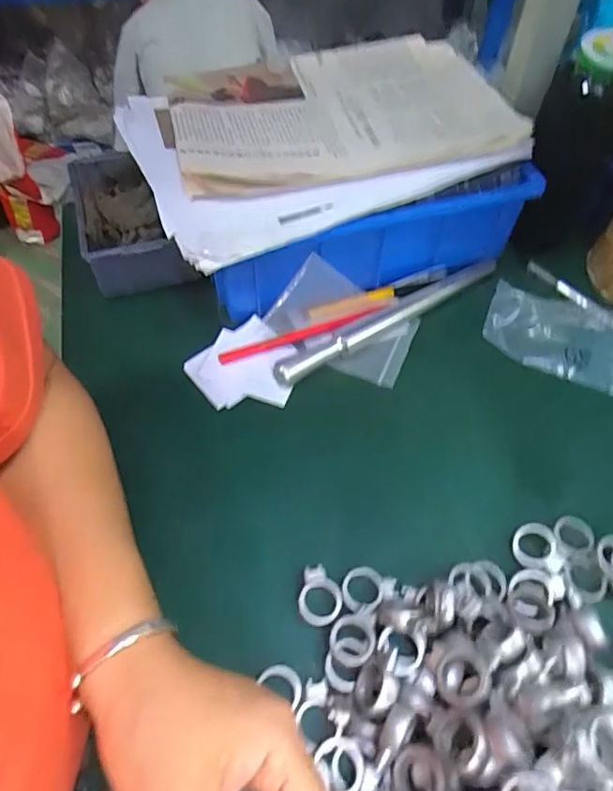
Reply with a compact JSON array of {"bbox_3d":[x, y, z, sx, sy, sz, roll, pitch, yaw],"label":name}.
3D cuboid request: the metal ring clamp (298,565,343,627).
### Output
[{"bbox_3d":[0.008,0.121,0.318,0.026,0.004,0.034,-3,55,-2],"label":"metal ring clamp"}]

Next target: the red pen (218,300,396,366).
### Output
[{"bbox_3d":[0.004,-0.055,0.440,0.159,0.008,0.016,-18,57,-12],"label":"red pen"}]

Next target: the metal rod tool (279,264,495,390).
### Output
[{"bbox_3d":[0.073,-0.069,0.442,0.228,0.011,0.015,-30,60,-19],"label":"metal rod tool"}]

